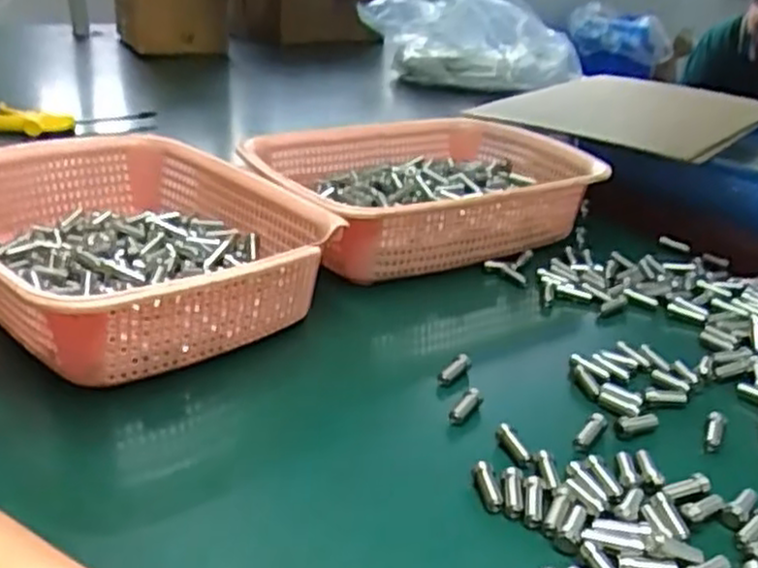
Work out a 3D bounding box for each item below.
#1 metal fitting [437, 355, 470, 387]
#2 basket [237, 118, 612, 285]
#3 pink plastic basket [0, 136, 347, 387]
[{"bbox_3d":[0.048,0.053,0.473,0.008,0.011,0.029,22,31,32],"label":"metal fitting"},{"bbox_3d":[0.032,-0.089,0.681,0.297,0.065,0.232,-13,30,-30],"label":"basket"},{"bbox_3d":[-0.183,-0.031,0.541,0.221,0.065,0.295,-19,34,-38],"label":"pink plastic basket"}]

